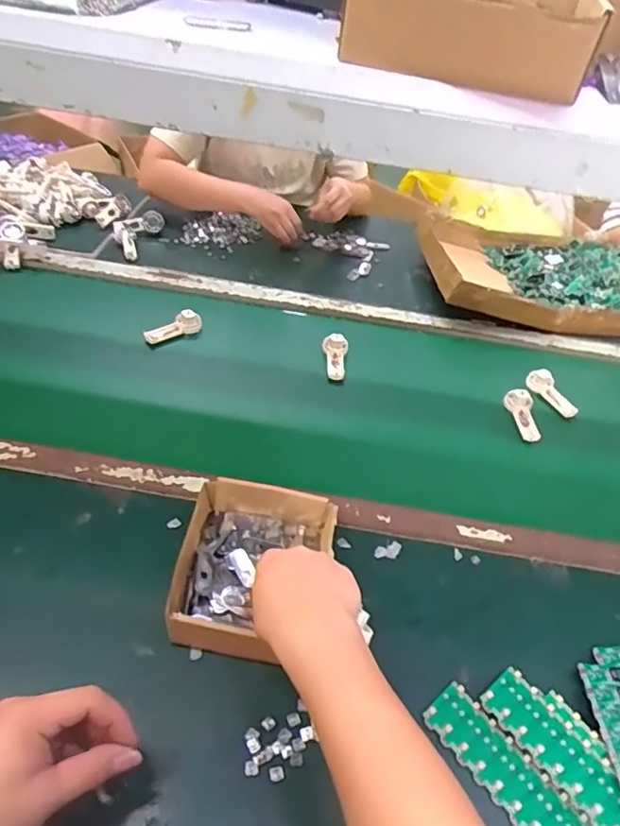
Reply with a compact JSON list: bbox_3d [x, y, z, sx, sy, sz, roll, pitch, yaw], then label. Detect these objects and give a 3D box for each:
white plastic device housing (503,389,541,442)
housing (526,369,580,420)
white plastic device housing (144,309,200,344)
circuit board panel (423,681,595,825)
[{"bbox_3d":[0.309,0.002,0.818,0.039,0.019,0.086,4,46,-3],"label":"white plastic device housing"},{"bbox_3d":[0.370,-0.033,0.858,0.028,0.022,0.093,-14,50,-19],"label":"housing"},{"bbox_3d":[-0.211,-0.133,0.863,0.089,0.026,0.031,-21,52,-24],"label":"white plastic device housing"},{"bbox_3d":[0.182,0.321,0.482,0.047,0.008,0.184,-30,56,-30],"label":"circuit board panel"}]

